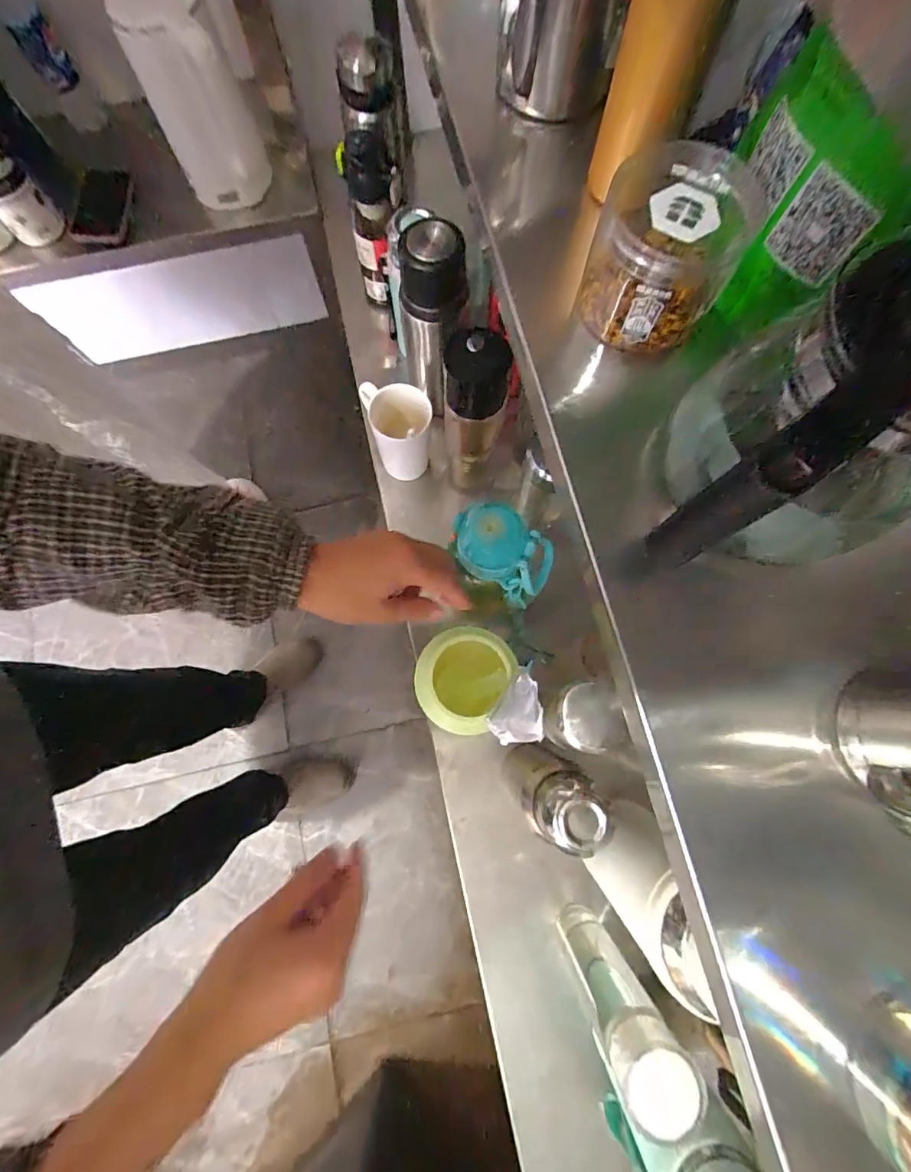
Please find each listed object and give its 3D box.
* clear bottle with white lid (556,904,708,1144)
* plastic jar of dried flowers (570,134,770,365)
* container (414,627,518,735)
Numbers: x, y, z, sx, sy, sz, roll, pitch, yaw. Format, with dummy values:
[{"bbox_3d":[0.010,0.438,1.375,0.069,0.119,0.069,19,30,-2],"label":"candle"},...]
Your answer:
[{"bbox_3d":[0.145,0.372,0.414,0.054,0.230,0.054,0,77,2],"label":"clear bottle with white lid"},{"bbox_3d":[0.124,-0.201,0.276,0.081,0.074,0.077,0,77,2],"label":"plastic jar of dried flowers"},{"bbox_3d":[0.007,0.097,0.472,0.090,0.074,0.104,29,79,8],"label":"container"}]

